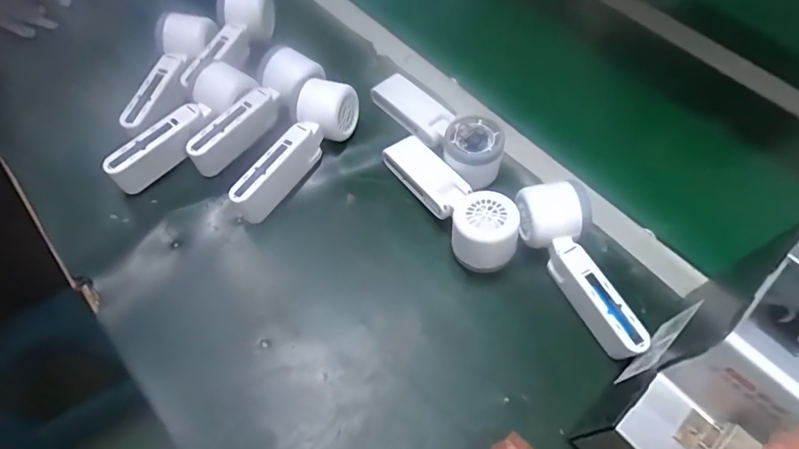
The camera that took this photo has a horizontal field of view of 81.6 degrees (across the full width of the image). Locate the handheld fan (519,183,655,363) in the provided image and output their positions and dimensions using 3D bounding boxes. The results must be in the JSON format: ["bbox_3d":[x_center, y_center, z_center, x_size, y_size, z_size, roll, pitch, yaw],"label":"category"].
[{"bbox_3d":[0.158,0.039,0.406,0.051,0.058,0.158,-14,60,-13],"label":"handheld fan"}]

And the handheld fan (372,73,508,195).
[{"bbox_3d":[0.041,-0.102,0.482,0.059,0.044,0.161,-32,66,-22],"label":"handheld fan"}]

